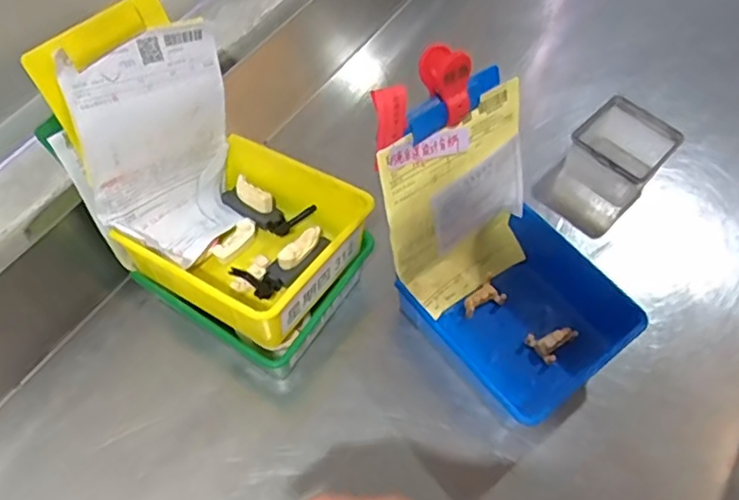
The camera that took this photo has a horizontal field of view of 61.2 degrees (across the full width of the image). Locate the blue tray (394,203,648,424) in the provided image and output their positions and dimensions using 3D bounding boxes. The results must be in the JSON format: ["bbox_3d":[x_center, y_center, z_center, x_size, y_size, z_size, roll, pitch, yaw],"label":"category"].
[{"bbox_3d":[0.135,0.066,0.582,0.161,0.071,0.158,-32,66,-21],"label":"blue tray"}]

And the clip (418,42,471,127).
[{"bbox_3d":[0.057,-0.130,0.480,0.026,0.049,0.047,-27,64,-18],"label":"clip"}]

